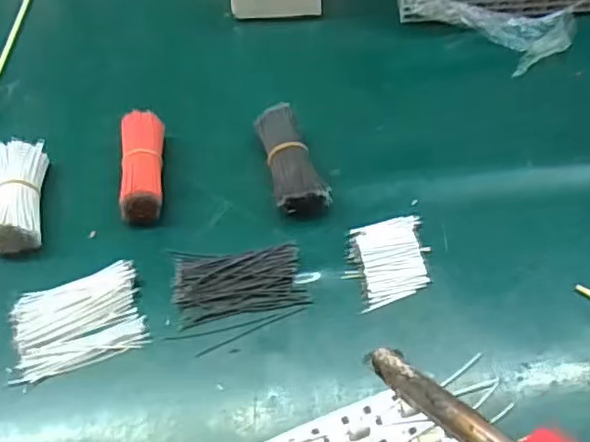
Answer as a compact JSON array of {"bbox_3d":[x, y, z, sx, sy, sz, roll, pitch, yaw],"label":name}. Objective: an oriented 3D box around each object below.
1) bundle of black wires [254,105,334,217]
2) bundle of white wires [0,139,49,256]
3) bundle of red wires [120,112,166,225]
[{"bbox_3d":[-0.001,-0.046,0.496,0.039,0.039,0.090,-13,55,-5],"label":"bundle of black wires"},{"bbox_3d":[-0.216,-0.020,0.488,0.038,0.033,0.086,-7,55,-1],"label":"bundle of white wires"},{"bbox_3d":[-0.120,-0.042,0.501,0.032,0.041,0.086,-7,55,-1],"label":"bundle of red wires"}]

